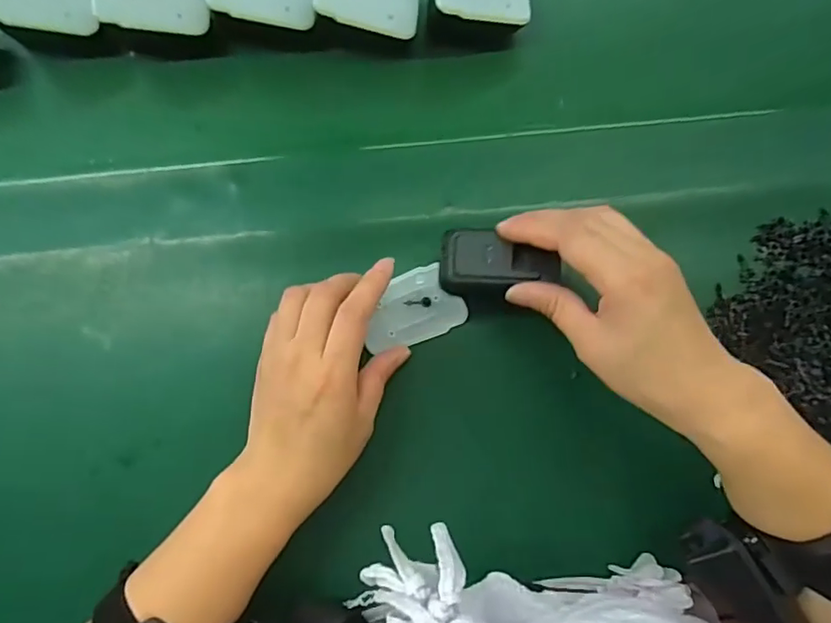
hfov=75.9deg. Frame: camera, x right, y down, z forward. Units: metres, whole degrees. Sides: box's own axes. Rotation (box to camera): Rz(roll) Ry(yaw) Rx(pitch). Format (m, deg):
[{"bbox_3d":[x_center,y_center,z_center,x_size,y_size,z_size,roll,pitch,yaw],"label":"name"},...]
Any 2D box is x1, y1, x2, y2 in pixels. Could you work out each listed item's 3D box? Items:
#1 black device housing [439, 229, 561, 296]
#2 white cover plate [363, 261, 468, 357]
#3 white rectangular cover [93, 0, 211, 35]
[{"bbox_3d":[0.049,-0.028,0.308,0.068,0.014,0.034,4,82,7],"label":"black device housing"},{"bbox_3d":[-0.003,-0.002,0.348,0.065,0.005,0.046,-21,83,-4],"label":"white cover plate"},{"bbox_3d":[-0.169,-0.202,0.343,0.066,0.006,0.040,-2,96,-16],"label":"white rectangular cover"}]

